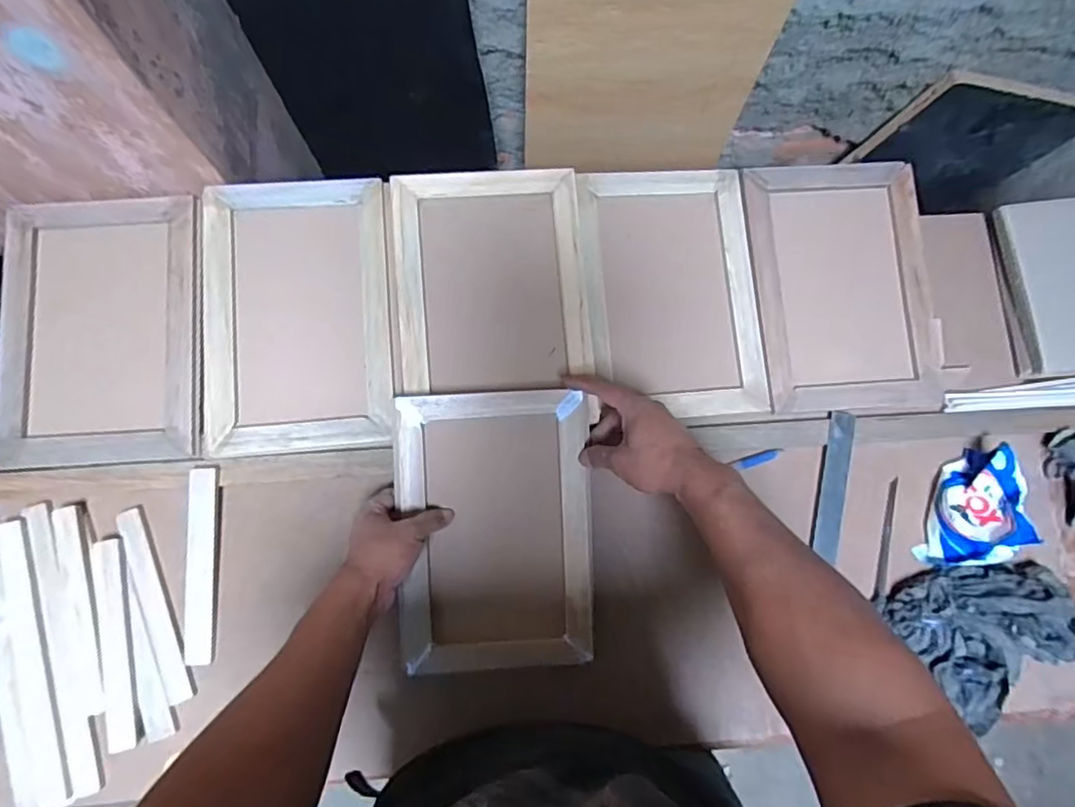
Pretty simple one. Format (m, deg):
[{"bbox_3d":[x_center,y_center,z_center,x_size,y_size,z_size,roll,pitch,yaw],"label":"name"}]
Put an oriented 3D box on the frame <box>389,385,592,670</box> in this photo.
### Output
[{"bbox_3d":[-0.043,0.134,0.621,0.198,0.032,0.284,-2,86,-4],"label":"frame"}]

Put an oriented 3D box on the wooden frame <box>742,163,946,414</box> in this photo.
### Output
[{"bbox_3d":[0.365,-0.139,0.697,0.209,0.014,0.294,-2,80,-4],"label":"wooden frame"}]

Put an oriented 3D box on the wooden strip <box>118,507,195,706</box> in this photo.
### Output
[{"bbox_3d":[-0.402,0.211,0.617,0.024,0.009,0.205,-20,82,-6],"label":"wooden strip"}]

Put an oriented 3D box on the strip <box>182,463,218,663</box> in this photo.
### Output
[{"bbox_3d":[-0.357,0.171,0.624,0.027,0.008,0.201,-1,80,-3],"label":"strip"}]

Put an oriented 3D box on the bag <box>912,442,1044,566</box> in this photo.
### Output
[{"bbox_3d":[0.495,0.118,0.654,0.082,0.061,0.144,20,81,0],"label":"bag"}]

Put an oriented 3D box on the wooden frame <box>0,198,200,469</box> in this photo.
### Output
[{"bbox_3d":[-0.484,-0.084,0.654,0.210,0.030,0.295,-4,80,-4],"label":"wooden frame"}]

